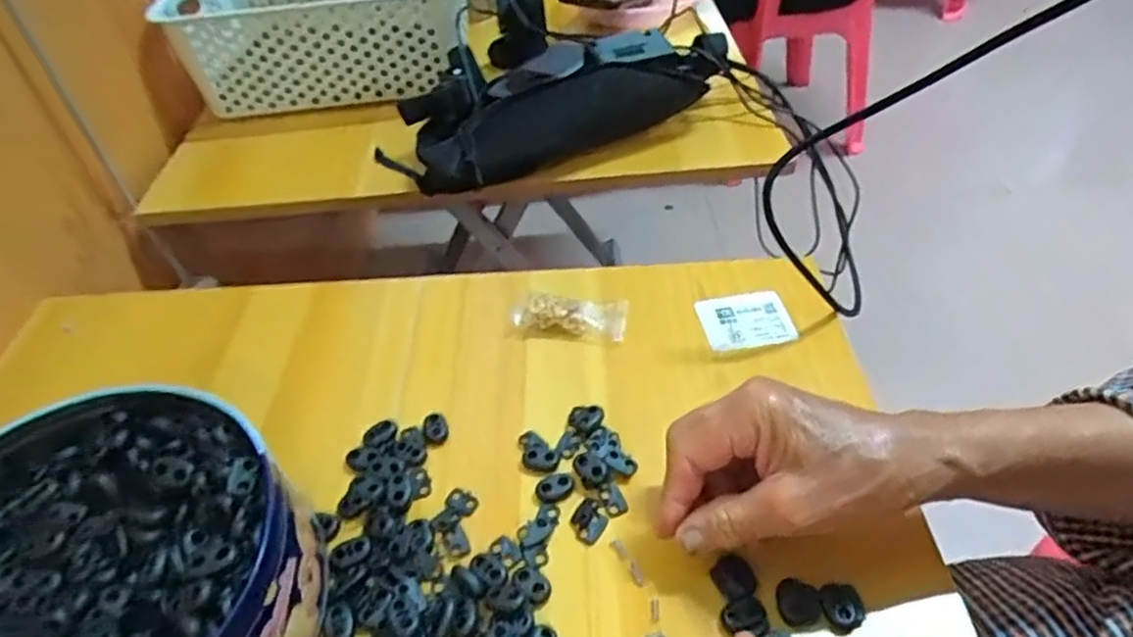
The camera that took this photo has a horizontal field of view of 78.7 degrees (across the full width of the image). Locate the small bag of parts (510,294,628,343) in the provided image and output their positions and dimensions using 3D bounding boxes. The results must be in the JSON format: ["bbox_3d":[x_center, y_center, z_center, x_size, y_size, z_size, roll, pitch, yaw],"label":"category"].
[{"bbox_3d":[0.001,-0.004,0.483,0.081,0.020,0.036,3,44,8],"label":"small bag of parts"}]

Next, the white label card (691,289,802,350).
[{"bbox_3d":[0.125,0.001,0.480,0.061,0.006,0.047,-10,50,-4],"label":"white label card"}]

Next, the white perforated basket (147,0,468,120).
[{"bbox_3d":[-0.268,-0.333,0.793,0.319,0.121,0.236,-9,44,-5],"label":"white perforated basket"}]

